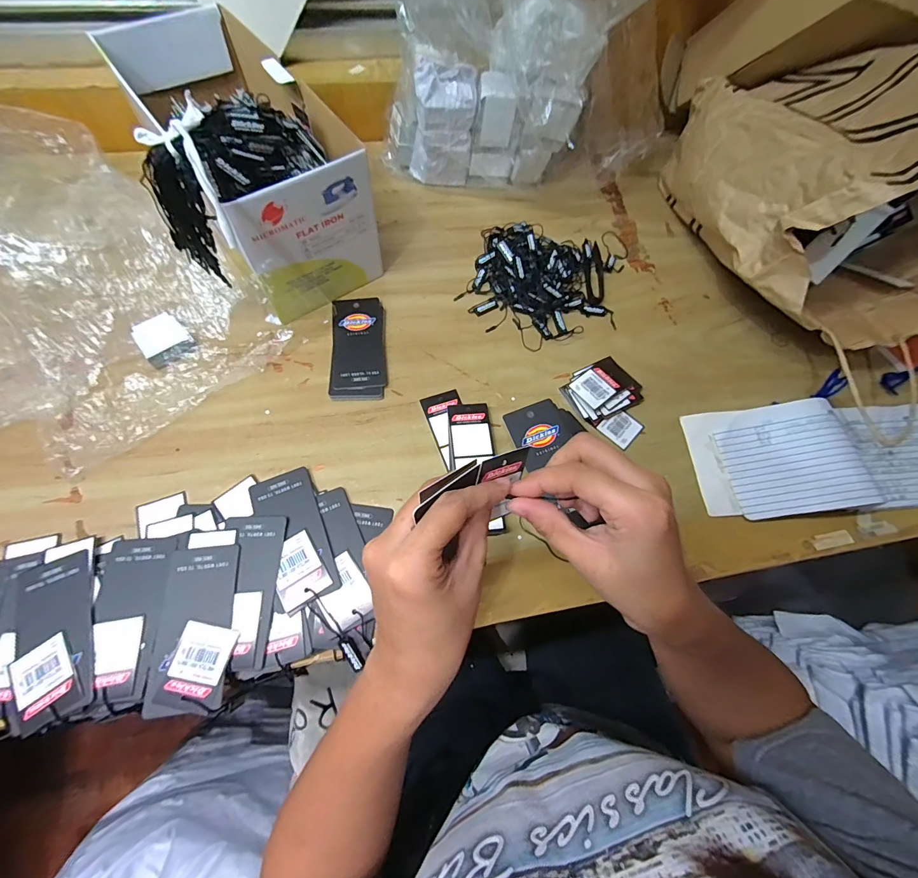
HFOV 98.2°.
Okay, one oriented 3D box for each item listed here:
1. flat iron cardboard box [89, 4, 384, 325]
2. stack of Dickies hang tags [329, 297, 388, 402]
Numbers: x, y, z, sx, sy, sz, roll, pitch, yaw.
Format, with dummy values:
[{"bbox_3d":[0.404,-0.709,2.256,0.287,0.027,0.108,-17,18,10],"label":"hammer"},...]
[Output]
[{"bbox_3d":[-0.204,-0.273,0.398,0.134,0.152,0.302,-32,73,-16],"label":"flat iron cardboard box"},{"bbox_3d":[-0.101,-0.093,0.401,0.053,0.010,0.118,-4,67,-5],"label":"stack of Dickies hang tags"}]

